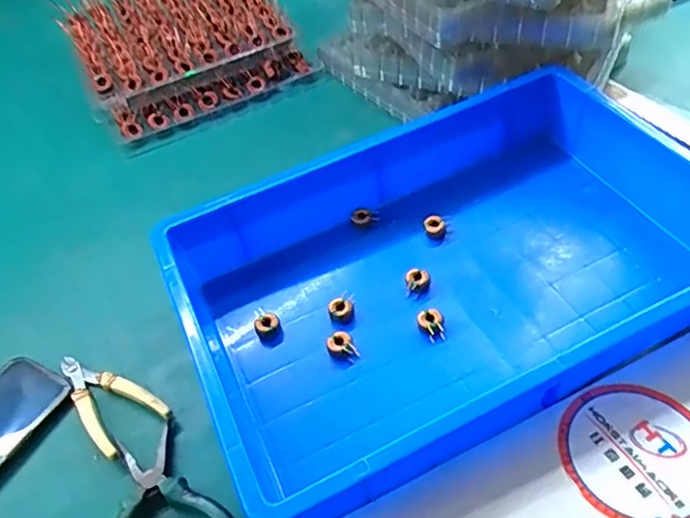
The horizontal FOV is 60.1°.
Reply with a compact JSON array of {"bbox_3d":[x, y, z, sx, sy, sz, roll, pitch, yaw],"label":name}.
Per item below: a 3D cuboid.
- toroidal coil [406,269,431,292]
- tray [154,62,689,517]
[{"bbox_3d":[0.067,0.017,0.539,0.021,0.008,0.019,-8,48,-1],"label":"toroidal coil"},{"bbox_3d":[0.092,0.011,0.515,0.440,0.098,0.290,-24,50,-14],"label":"tray"}]

